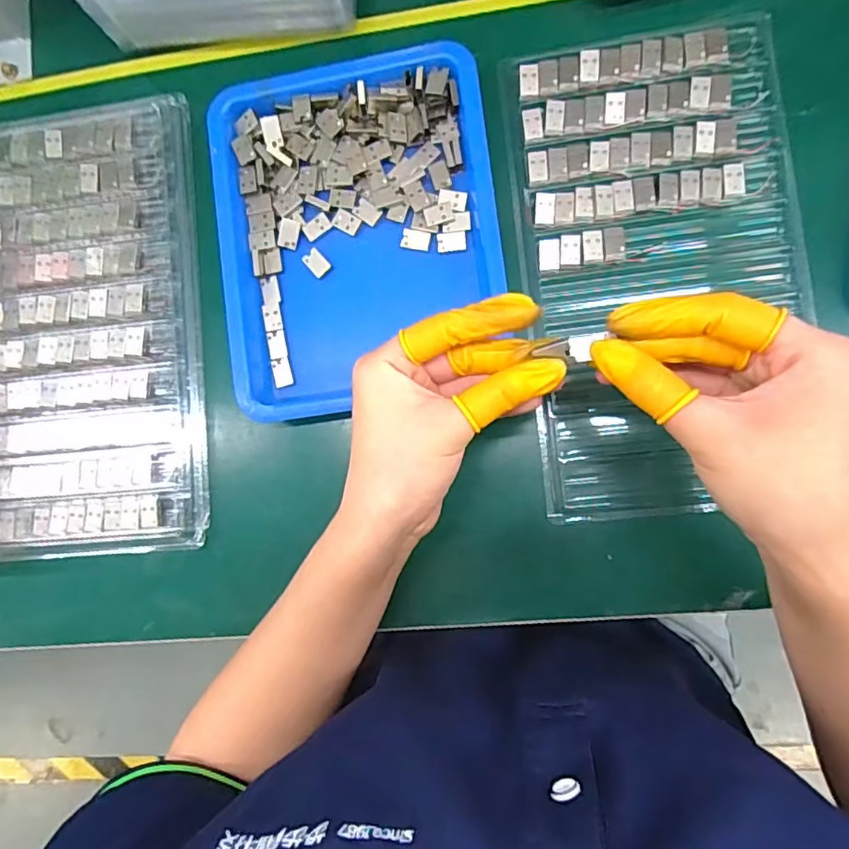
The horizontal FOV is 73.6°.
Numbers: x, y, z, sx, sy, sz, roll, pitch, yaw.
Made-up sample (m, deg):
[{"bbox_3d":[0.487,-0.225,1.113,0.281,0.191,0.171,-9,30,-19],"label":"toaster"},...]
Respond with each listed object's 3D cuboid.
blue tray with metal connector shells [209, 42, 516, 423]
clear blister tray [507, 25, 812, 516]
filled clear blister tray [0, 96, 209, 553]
[{"bbox_3d":[-0.042,-0.120,0.354,0.170,0.021,0.213,-7,89,6],"label":"blue tray with metal connector shells"},{"bbox_3d":[0.142,-0.093,0.342,0.158,0.012,0.289,-5,89,6],"label":"clear blister tray"},{"bbox_3d":[-0.231,-0.066,0.374,0.158,0.013,0.292,-4,89,6],"label":"filled clear blister tray"}]

